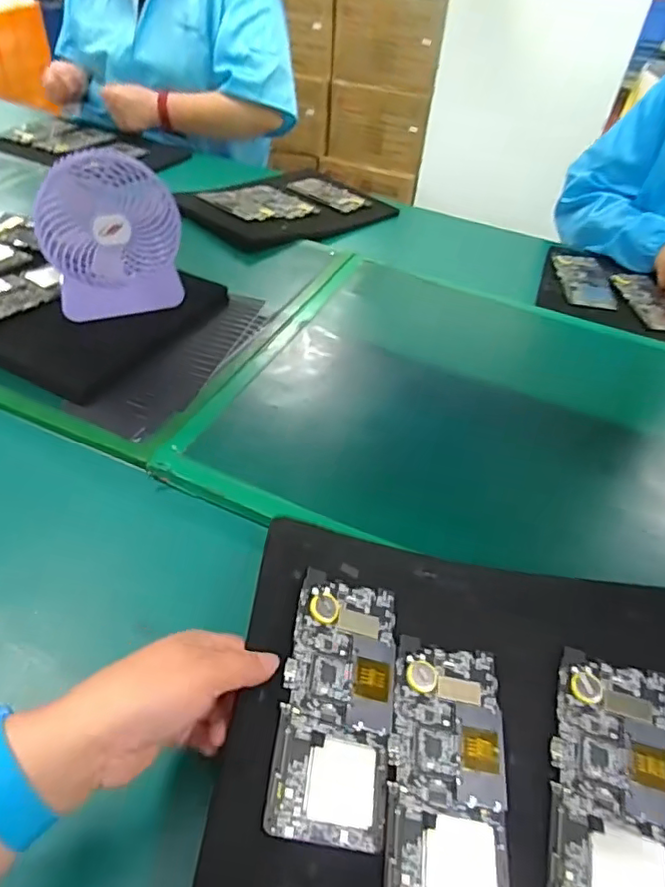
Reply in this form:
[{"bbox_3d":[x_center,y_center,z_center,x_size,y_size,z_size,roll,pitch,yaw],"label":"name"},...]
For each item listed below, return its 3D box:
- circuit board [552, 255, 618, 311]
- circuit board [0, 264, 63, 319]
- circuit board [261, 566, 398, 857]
[{"bbox_3d":[0.394,-0.250,0.884,0.079,0.012,0.157,7,44,0],"label":"circuit board"},{"bbox_3d":[-0.382,-0.178,0.672,0.074,0.009,0.137,33,49,20],"label":"circuit board"},{"bbox_3d":[0.004,0.163,0.364,0.072,0.006,0.153,18,51,-11],"label":"circuit board"}]

